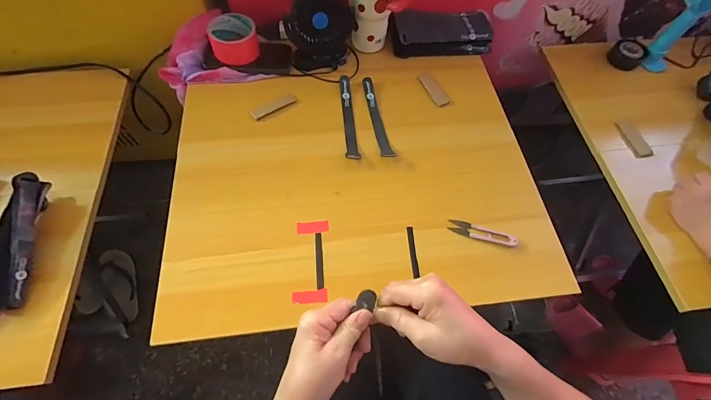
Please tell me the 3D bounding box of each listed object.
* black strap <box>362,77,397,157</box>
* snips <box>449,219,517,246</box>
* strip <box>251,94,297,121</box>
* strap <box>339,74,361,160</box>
[{"bbox_3d":[0.040,-0.153,0.602,0.023,0.012,0.187,-8,63,-7],"label":"black strap"},{"bbox_3d":[0.194,0.050,0.505,0.103,0.009,0.022,15,63,5],"label":"snips"},{"bbox_3d":[-0.150,-0.173,0.604,0.083,0.004,0.025,-32,68,-17],"label":"strip"},{"bbox_3d":[-0.013,-0.152,0.599,0.023,0.012,0.190,-5,63,-5],"label":"strap"}]

